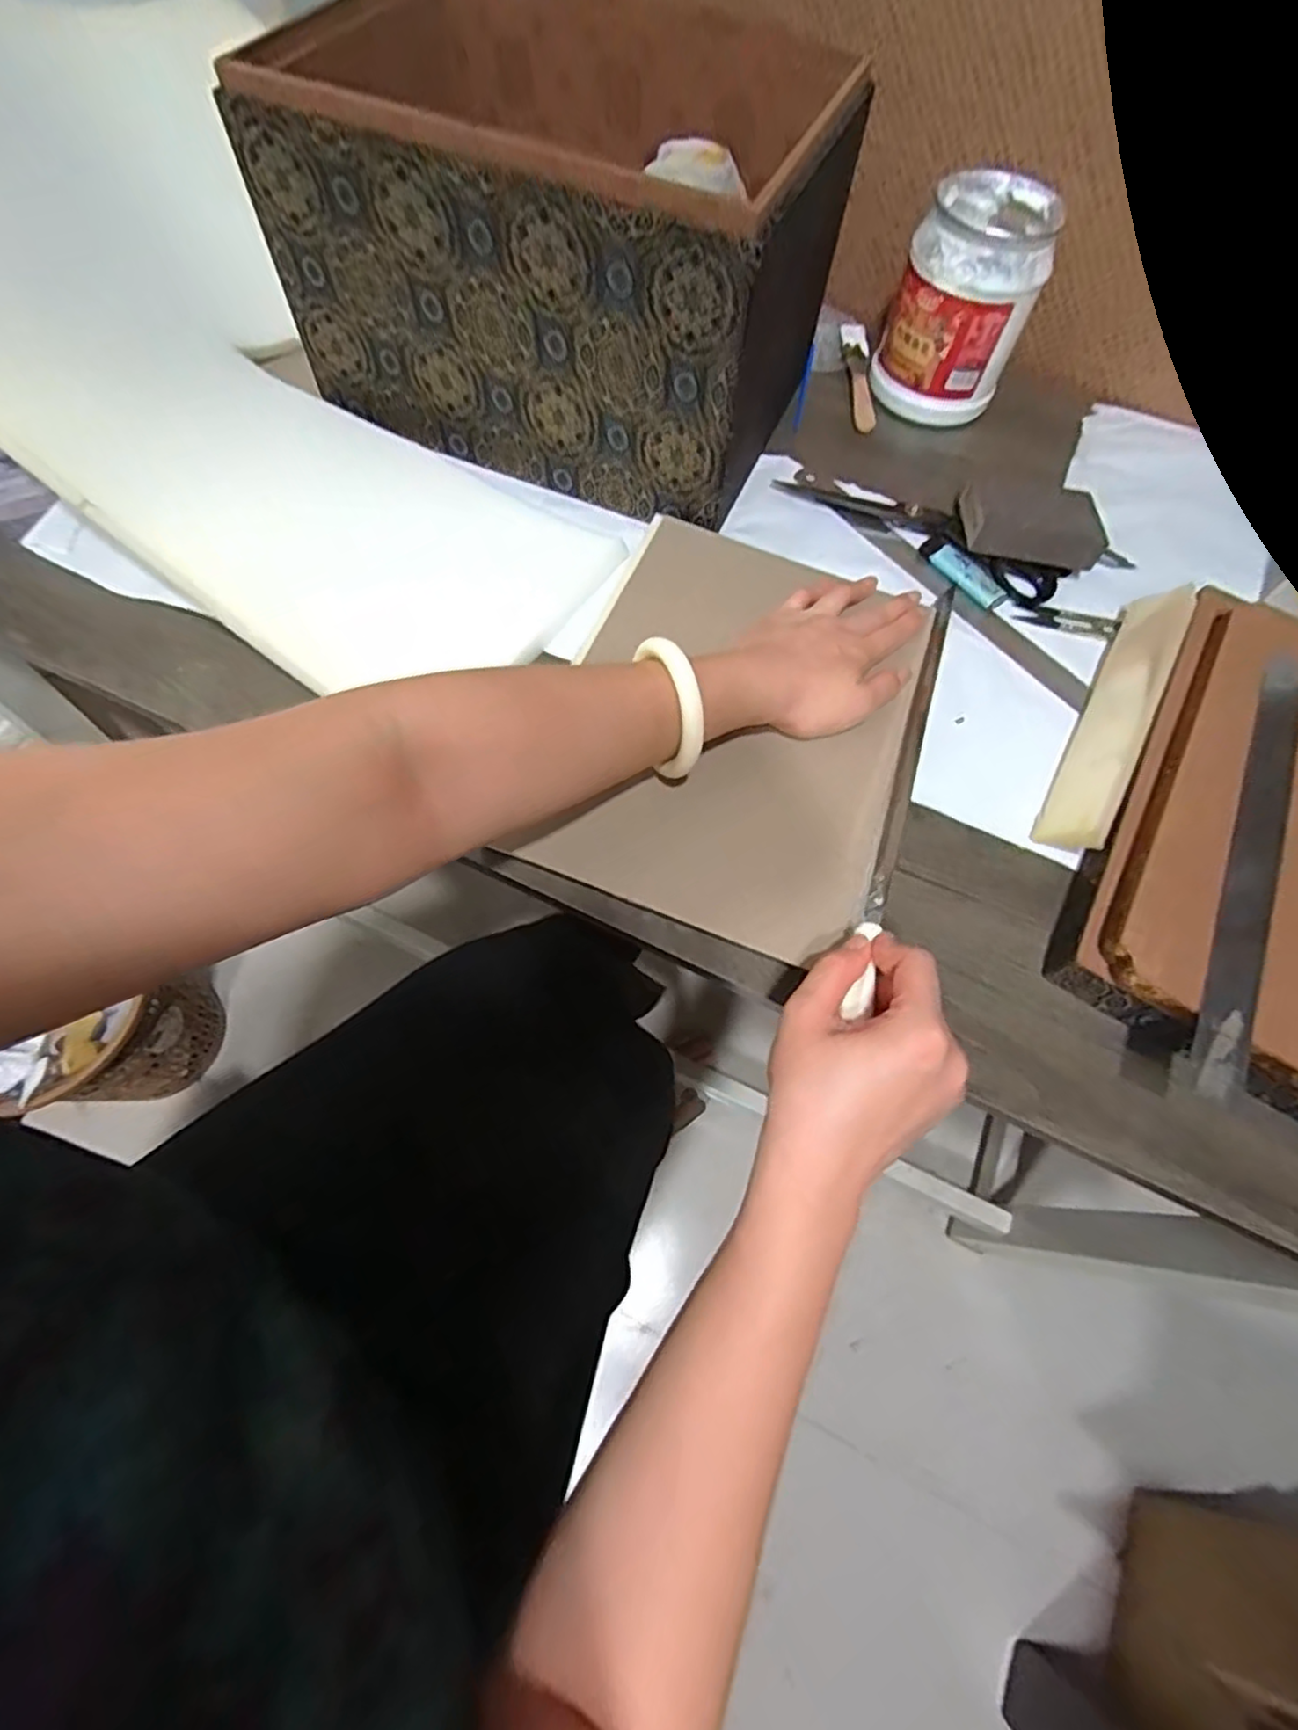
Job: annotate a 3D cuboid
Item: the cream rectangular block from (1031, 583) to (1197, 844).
[{"bbox_3d":[0.334,-0.110,0.481,0.013,0.050,0.241,43,67,-24],"label":"cream rectangular block"}]

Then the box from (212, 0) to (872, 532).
[{"bbox_3d":[-0.050,-0.495,0.544,0.357,0.201,0.298,23,66,7],"label":"box"}]

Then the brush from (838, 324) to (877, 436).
[{"bbox_3d":[0.208,-0.481,0.671,0.026,0.018,0.141,1,65,-3],"label":"brush"}]

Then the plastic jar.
[{"bbox_3d":[0.280,-0.501,0.615,0.111,0.141,0.111,1,65,-3],"label":"plastic jar"}]

